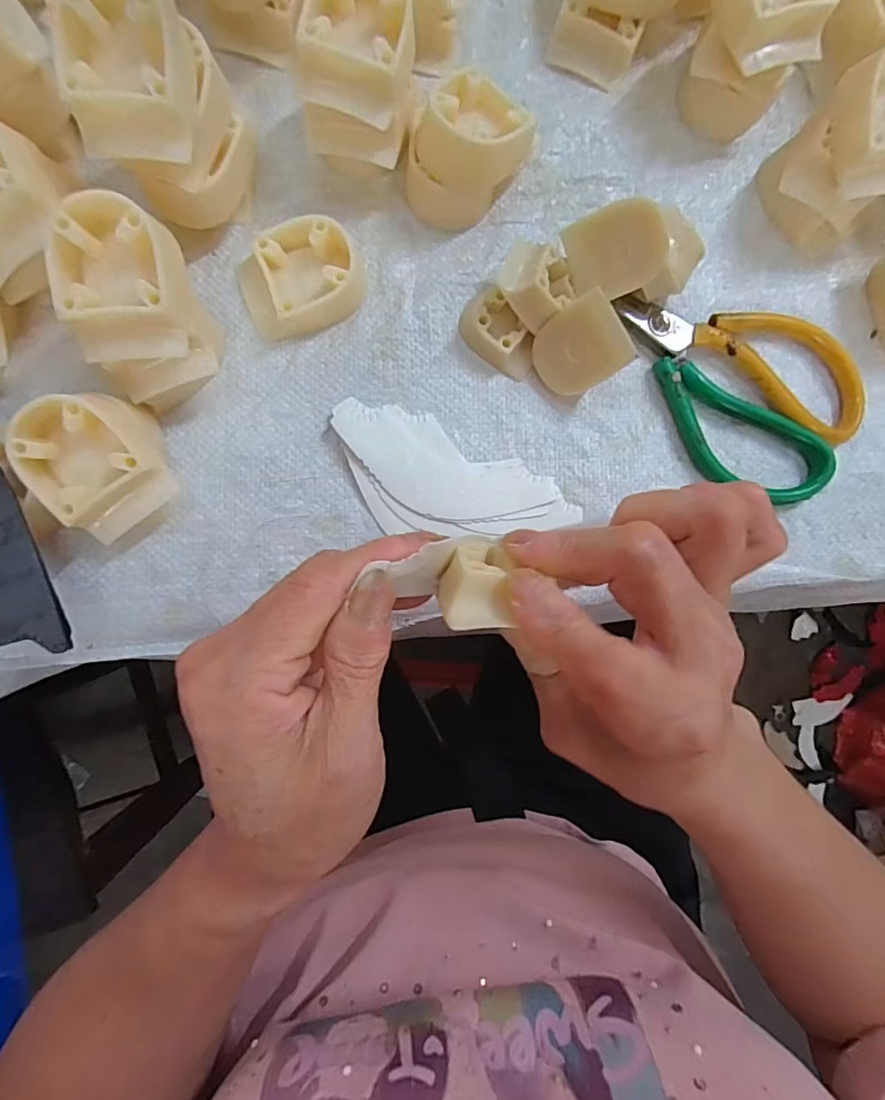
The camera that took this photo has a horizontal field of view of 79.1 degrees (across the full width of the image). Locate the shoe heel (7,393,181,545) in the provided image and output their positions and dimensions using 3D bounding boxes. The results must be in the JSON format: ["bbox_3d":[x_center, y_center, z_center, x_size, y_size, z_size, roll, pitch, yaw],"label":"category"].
[{"bbox_3d":[-0.155,-0.038,0.246,0.050,0.045,0.053,-37,89,-6],"label":"shoe heel"}]

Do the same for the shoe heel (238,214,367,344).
[{"bbox_3d":[-0.072,-0.138,0.272,0.061,0.023,0.047,-20,87,-6],"label":"shoe heel"}]

